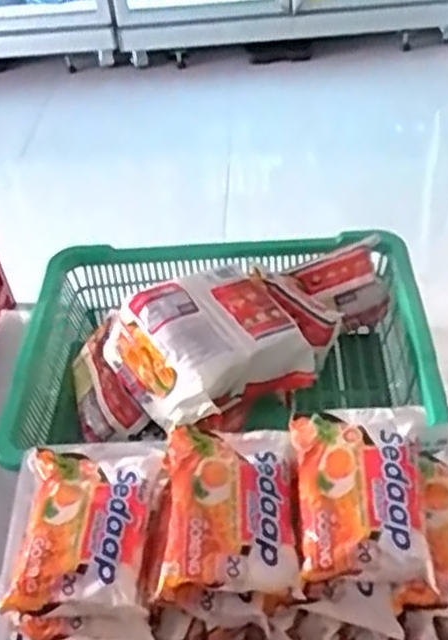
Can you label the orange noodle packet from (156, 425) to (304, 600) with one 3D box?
[{"bbox_3d":[0.003,0.148,0.622,0.111,0.036,0.146,-3,43,4],"label":"orange noodle packet"}]

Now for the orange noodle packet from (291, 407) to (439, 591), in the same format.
[{"bbox_3d":[0.113,0.134,0.615,0.103,0.032,0.146,-3,43,5],"label":"orange noodle packet"}]

